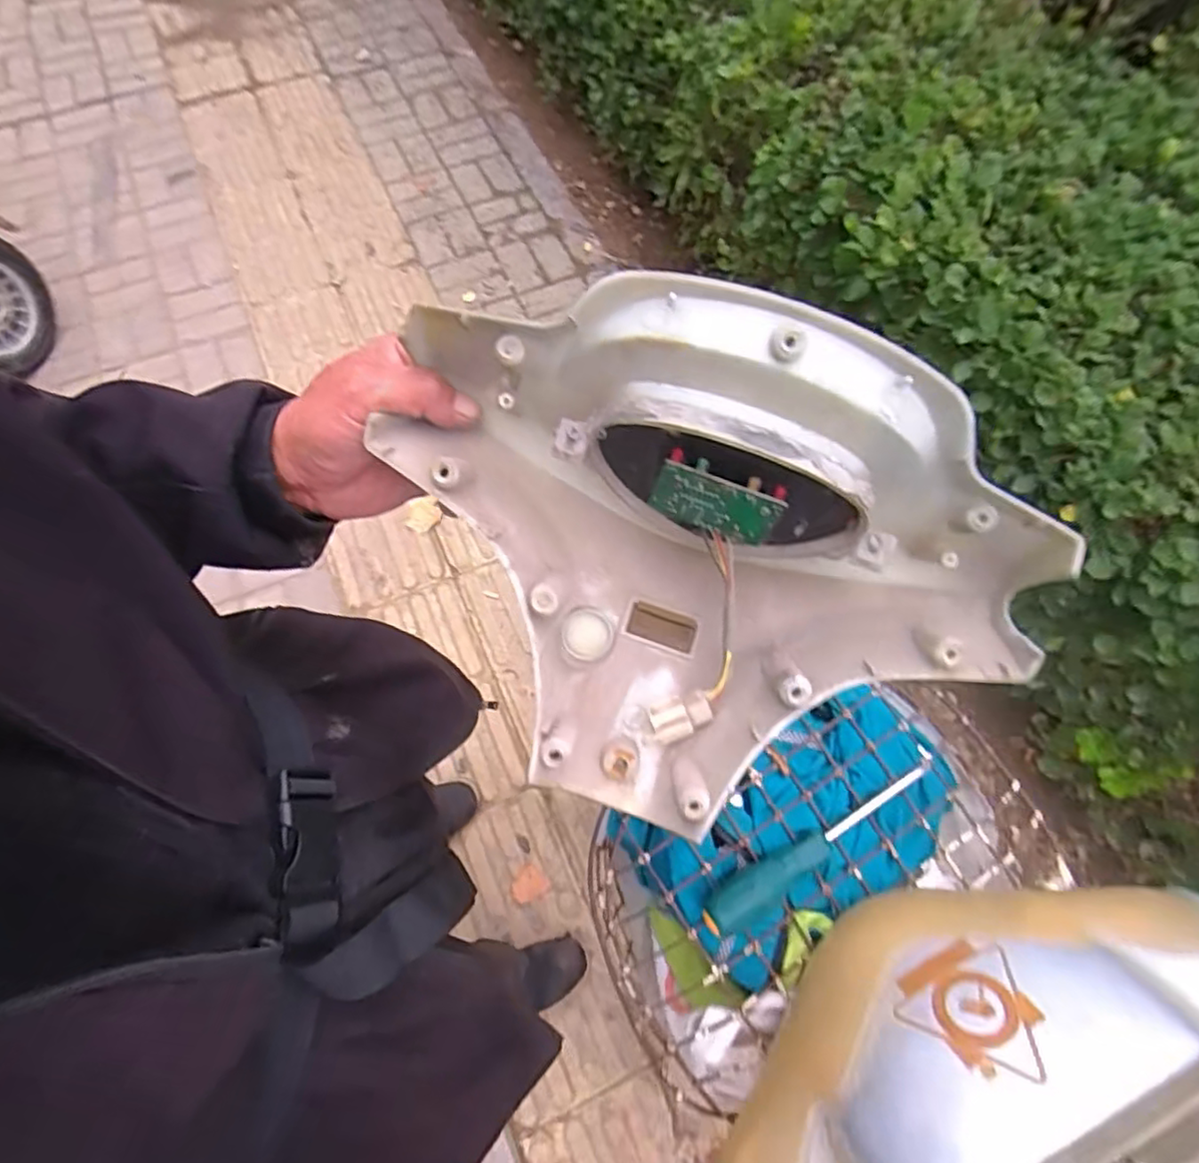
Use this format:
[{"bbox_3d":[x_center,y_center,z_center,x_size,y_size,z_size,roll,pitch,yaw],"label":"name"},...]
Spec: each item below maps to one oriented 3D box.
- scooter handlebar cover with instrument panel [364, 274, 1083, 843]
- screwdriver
[{"bbox_3d":[0.041,-0.003,0.304,0.325,0.145,0.196,21,68,9],"label":"scooter handlebar cover with instrument panel"},{"bbox_3d":[0.148,0.177,0.441,0.183,0.024,0.024,-30,70,-13],"label":"screwdriver"}]

